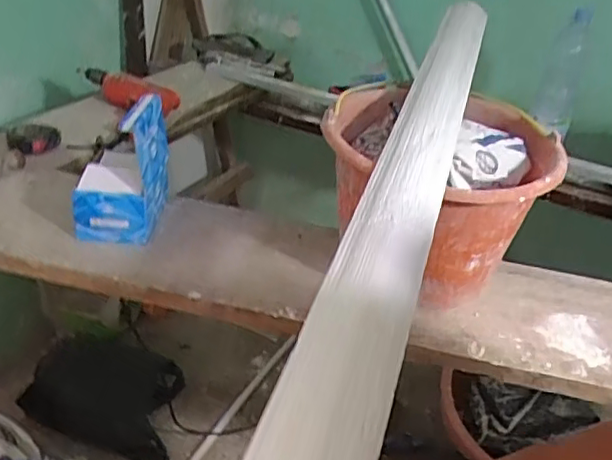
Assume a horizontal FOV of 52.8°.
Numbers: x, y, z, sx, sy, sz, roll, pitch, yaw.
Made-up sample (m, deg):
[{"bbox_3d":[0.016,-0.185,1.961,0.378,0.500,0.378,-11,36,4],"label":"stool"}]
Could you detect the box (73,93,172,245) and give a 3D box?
[{"bbox_3d":[-0.242,-0.084,0.813,0.100,0.151,0.135,5,32,-1],"label":"box"}]

